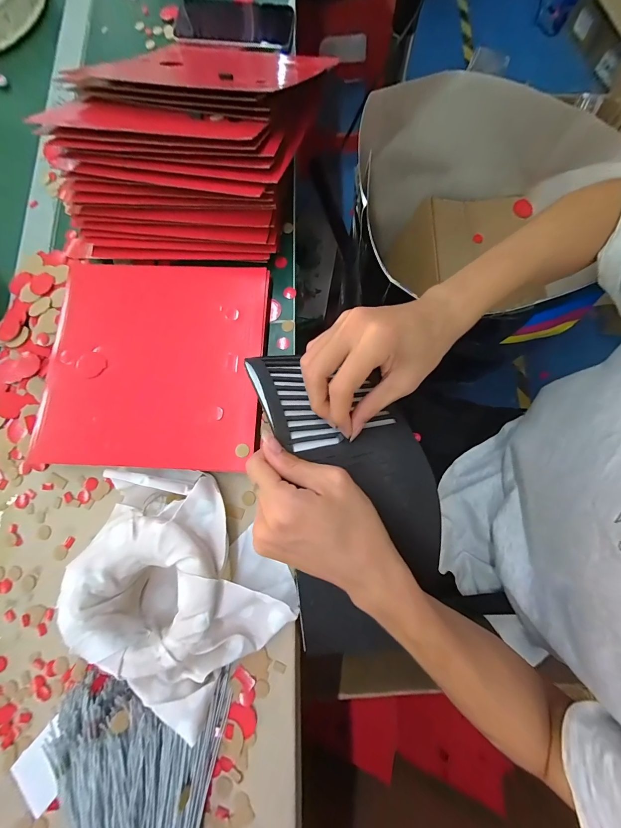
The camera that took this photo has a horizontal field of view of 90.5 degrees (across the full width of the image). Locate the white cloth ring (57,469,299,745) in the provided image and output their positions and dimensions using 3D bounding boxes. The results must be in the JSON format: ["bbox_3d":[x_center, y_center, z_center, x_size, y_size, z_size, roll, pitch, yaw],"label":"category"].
[{"bbox_3d":[-0.120,0.138,0.269,0.144,0.063,0.200,-44,81,-7],"label":"white cloth ring"}]

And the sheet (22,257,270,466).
[{"bbox_3d":[-0.161,-0.058,0.326,0.220,0.017,0.220,3,78,2],"label":"sheet"}]

